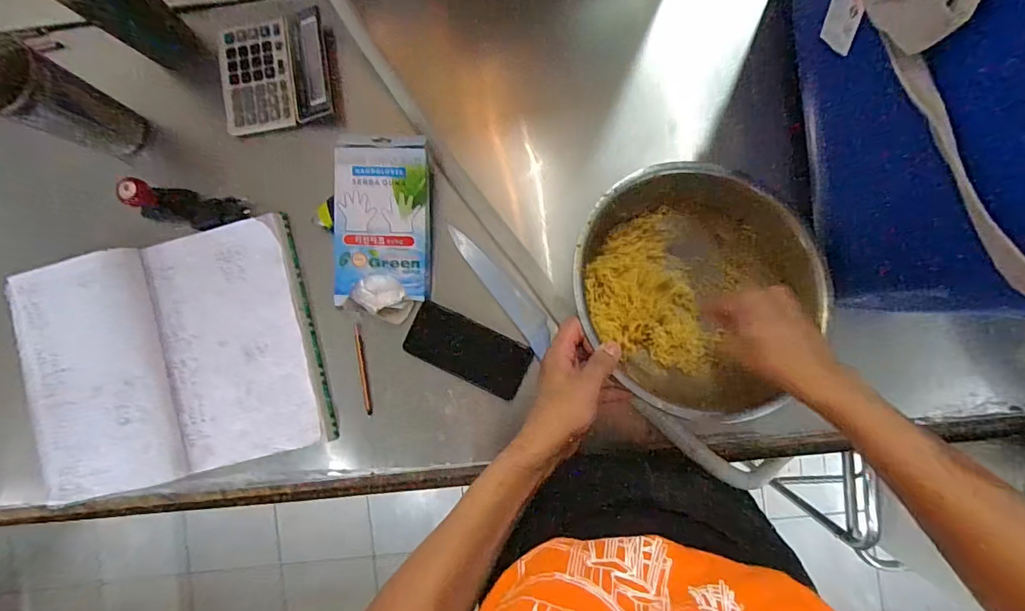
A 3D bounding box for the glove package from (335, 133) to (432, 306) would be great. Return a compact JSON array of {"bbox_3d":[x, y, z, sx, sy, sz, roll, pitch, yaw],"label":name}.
[{"bbox_3d":[-0.164,-0.106,0.606,0.119,0.050,0.212,3,89,2],"label":"glove package"}]

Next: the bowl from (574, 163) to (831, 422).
[{"bbox_3d":[0.198,-0.035,0.548,0.261,0.137,0.238,0,89,2],"label":"bowl"}]

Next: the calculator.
[{"bbox_3d":[-0.322,-0.316,0.649,0.130,0.028,0.157,-7,88,2],"label":"calculator"}]

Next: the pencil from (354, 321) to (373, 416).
[{"bbox_3d":[-0.198,0.084,0.627,0.010,0.008,0.121,-8,88,2],"label":"pencil"}]

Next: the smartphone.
[{"bbox_3d":[-0.059,0.060,0.625,0.160,0.014,0.075,25,90,3],"label":"smartphone"}]

